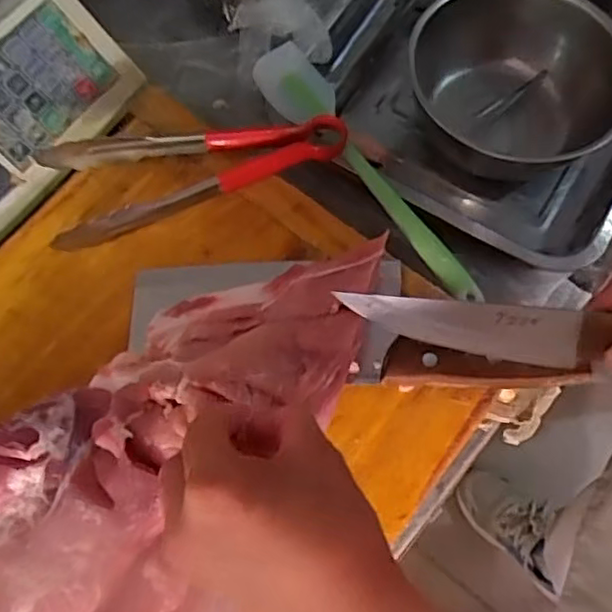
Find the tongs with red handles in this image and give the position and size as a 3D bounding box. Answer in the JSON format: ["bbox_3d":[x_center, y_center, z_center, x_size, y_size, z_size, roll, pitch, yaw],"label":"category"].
[{"bbox_3d":[-0.084,-0.113,0.491,0.225,0.030,0.078,-18,73,-4],"label":"tongs with red handles"}]

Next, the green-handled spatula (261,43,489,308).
[{"bbox_3d":[0.036,-0.104,0.482,0.043,0.020,0.257,-31,74,-8],"label":"green-handled spatula"}]

